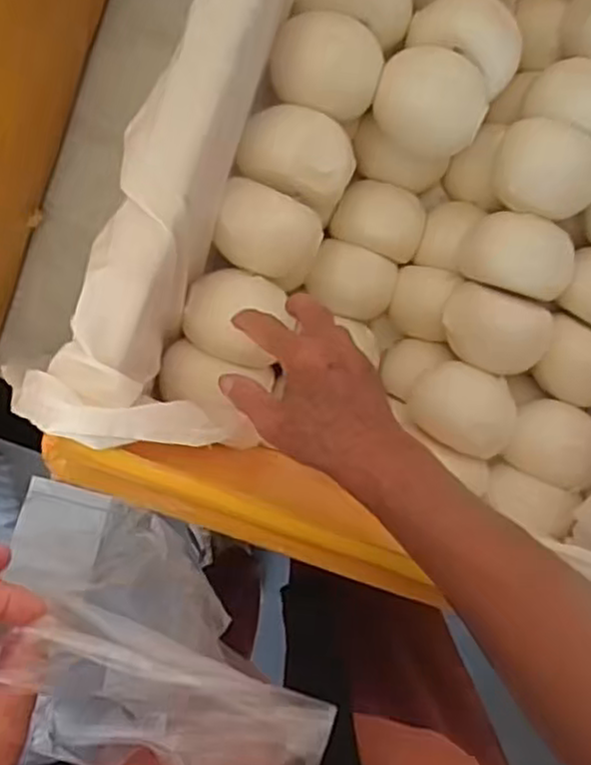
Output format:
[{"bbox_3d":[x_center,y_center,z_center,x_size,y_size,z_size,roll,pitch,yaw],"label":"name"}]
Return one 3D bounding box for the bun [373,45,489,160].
[{"bbox_3d":[0.110,-0.226,0.566,0.090,0.053,0.070,18,95,-5],"label":"bun"}]

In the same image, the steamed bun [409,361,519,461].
[{"bbox_3d":[0.145,0.023,0.580,0.093,0.051,0.071,16,95,-5],"label":"steamed bun"}]

